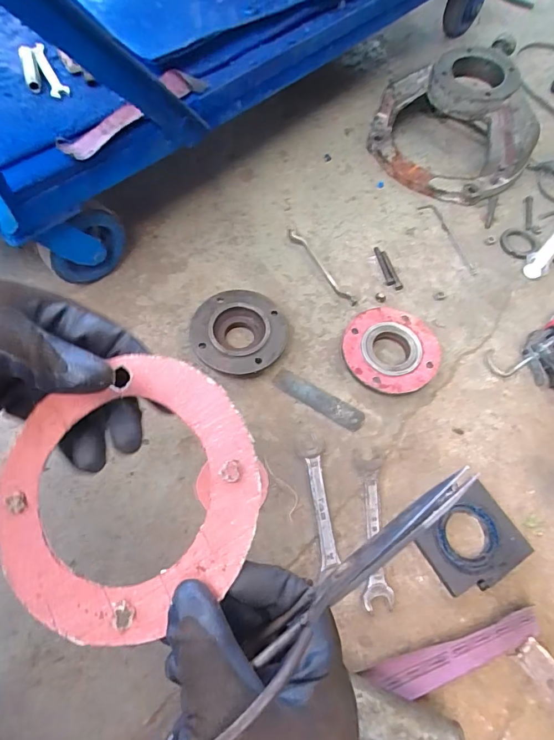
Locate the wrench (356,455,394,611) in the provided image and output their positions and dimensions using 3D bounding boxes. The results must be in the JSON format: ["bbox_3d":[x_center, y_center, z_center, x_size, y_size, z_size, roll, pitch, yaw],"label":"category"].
[{"bbox_3d":[0.133,0.216,0.585,0.038,0.007,0.194,2,63,-2],"label":"wrench"}]

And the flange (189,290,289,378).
[{"bbox_3d":[-0.060,-0.055,0.696,0.154,0.038,0.145,1,63,-3],"label":"flange"}]

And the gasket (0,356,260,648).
[{"bbox_3d":[-0.086,0.069,0.238,0.153,0.006,0.139,-28,71,1],"label":"gasket"}]

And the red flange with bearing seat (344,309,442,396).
[{"bbox_3d":[0.187,-0.031,0.697,0.157,0.032,0.148,-5,64,-6],"label":"red flange with bearing seat"}]

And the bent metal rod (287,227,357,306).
[{"bbox_3d":[0.083,-0.190,0.787,0.023,0.011,0.192,-29,69,-17],"label":"bent metal rod"}]

